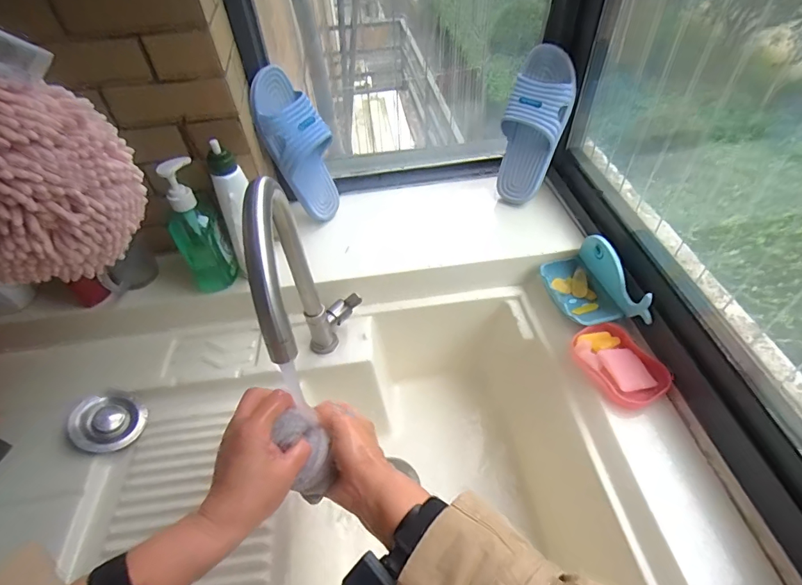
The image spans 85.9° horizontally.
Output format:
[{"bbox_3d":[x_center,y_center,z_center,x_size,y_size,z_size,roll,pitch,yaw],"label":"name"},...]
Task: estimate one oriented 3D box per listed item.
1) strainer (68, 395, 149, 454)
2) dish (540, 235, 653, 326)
[{"bbox_3d":[-0.374,0.165,0.552,0.079,0.017,0.072,29,38,-27],"label":"strainer"},{"bbox_3d":[0.263,-0.004,0.606,0.083,0.085,0.145,-14,50,-9],"label":"dish"}]

